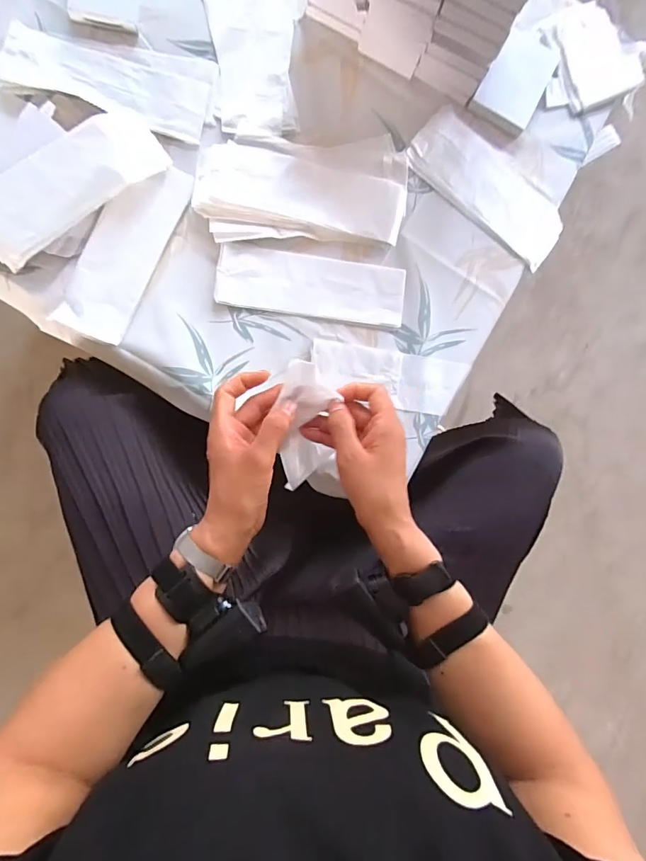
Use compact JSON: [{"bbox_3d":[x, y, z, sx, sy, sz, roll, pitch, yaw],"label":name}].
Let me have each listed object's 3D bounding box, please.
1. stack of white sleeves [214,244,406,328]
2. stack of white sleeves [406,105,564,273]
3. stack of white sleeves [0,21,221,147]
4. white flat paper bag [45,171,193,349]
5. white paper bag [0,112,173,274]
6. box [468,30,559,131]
[{"bbox_3d":[-0.015,-0.201,0.623,0.255,0.014,0.085,6,88,-6],"label":"stack of white sleeves"},{"bbox_3d":[0.247,-0.354,0.651,0.248,0.010,0.117,39,85,-4],"label":"stack of white sleeves"},{"bbox_3d":[-0.277,-0.465,0.597,0.262,0.014,0.114,9,88,-6],"label":"stack of white sleeves"},{"bbox_3d":[-0.260,-0.237,0.587,0.086,0.015,0.245,24,87,-5],"label":"white flat paper bag"},{"bbox_3d":[-0.324,-0.310,0.571,0.253,0.030,0.095,-39,93,-5],"label":"white paper bag"},{"bbox_3d":[0.285,-0.515,0.653,0.083,0.020,0.144,29,86,-5],"label":"box"}]

